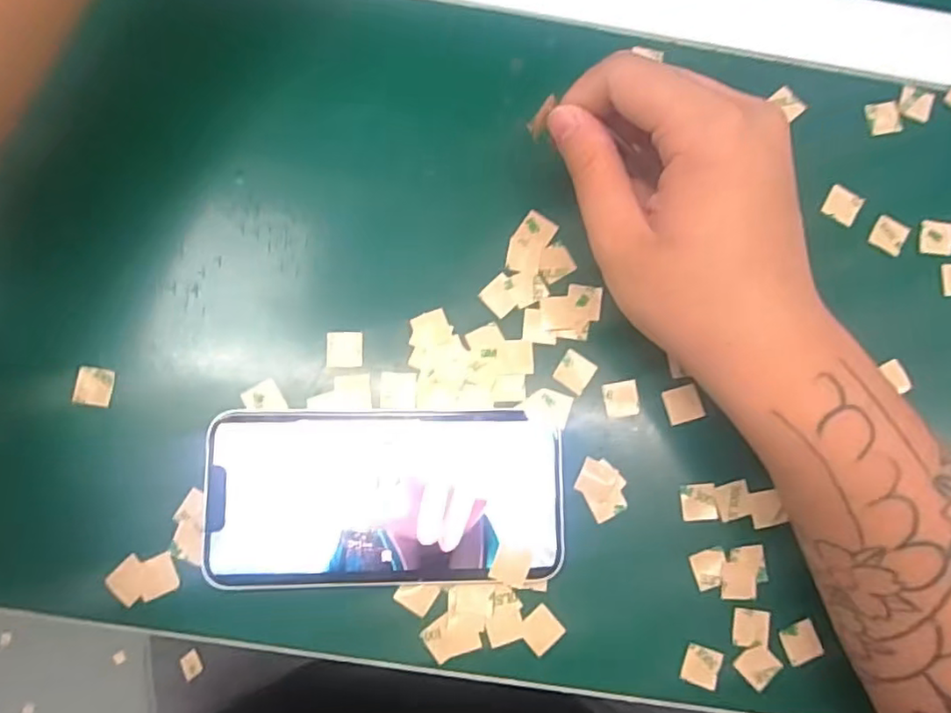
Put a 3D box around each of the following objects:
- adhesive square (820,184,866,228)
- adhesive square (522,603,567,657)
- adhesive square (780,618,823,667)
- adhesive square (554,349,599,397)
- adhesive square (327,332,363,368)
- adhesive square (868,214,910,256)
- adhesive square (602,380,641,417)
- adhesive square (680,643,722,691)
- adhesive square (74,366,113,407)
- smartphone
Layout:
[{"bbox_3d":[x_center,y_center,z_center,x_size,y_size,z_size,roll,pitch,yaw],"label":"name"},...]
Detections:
[{"bbox_3d":[0.174,-0.072,0.293,0.015,0.004,0.016,32,81,1],"label":"adhesive square"},{"bbox_3d":[0.028,0.114,0.258,0.015,0.004,0.016,-41,86,-8],"label":"adhesive square"},{"bbox_3d":[0.140,0.123,0.265,0.016,0.004,0.015,-22,84,-6],"label":"adhesive square"},{"bbox_3d":[0.044,0.007,0.275,0.015,0.004,0.016,35,79,5],"label":"adhesive square"},{"bbox_3d":[-0.057,-0.003,0.270,0.015,0.004,0.015,1,82,-4],"label":"adhesive square"},{"bbox_3d":[0.196,-0.057,0.292,0.016,0.004,0.016,31,81,1],"label":"adhesive square"},{"bbox_3d":[0.065,0.019,0.273,0.015,0.004,0.015,-6,82,-4],"label":"adhesive square"},{"bbox_3d":[0.096,0.130,0.260,0.015,0.004,0.015,20,81,-1],"label":"adhesive square"},{"bbox_3d":[-0.162,0.013,0.263,0.014,0.004,0.016,6,82,-3],"label":"adhesive square"},{"bbox_3d":[-0.036,0.058,0.259,0.143,0.009,0.069,0,82,-4],"label":"smartphone"}]

